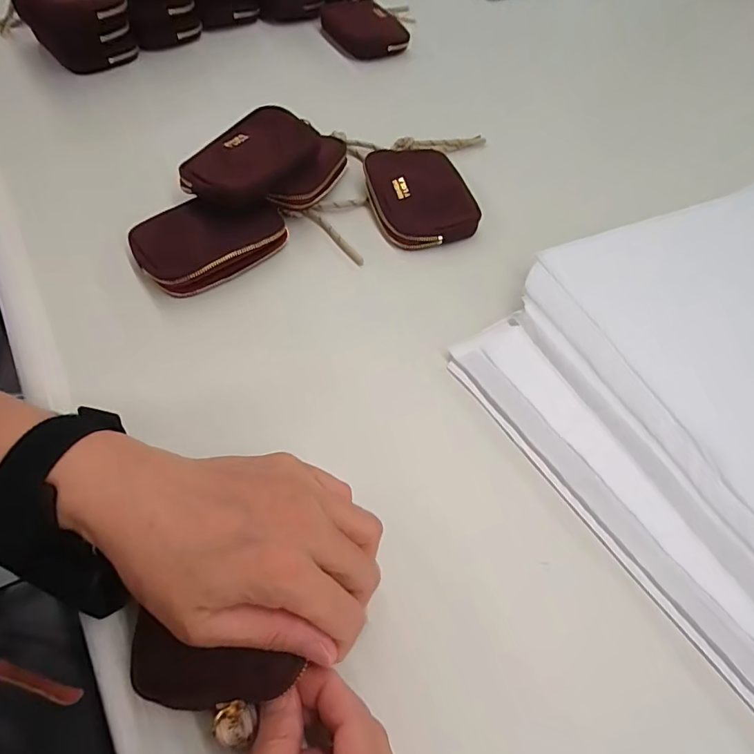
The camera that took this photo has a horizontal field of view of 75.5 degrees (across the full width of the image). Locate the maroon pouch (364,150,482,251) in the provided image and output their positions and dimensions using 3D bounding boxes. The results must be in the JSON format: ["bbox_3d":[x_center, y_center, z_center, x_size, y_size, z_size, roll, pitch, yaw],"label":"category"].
[{"bbox_3d":[0.037,-0.167,0.451,0.088,0.025,0.116,-12,59,-12],"label":"maroon pouch"}]

